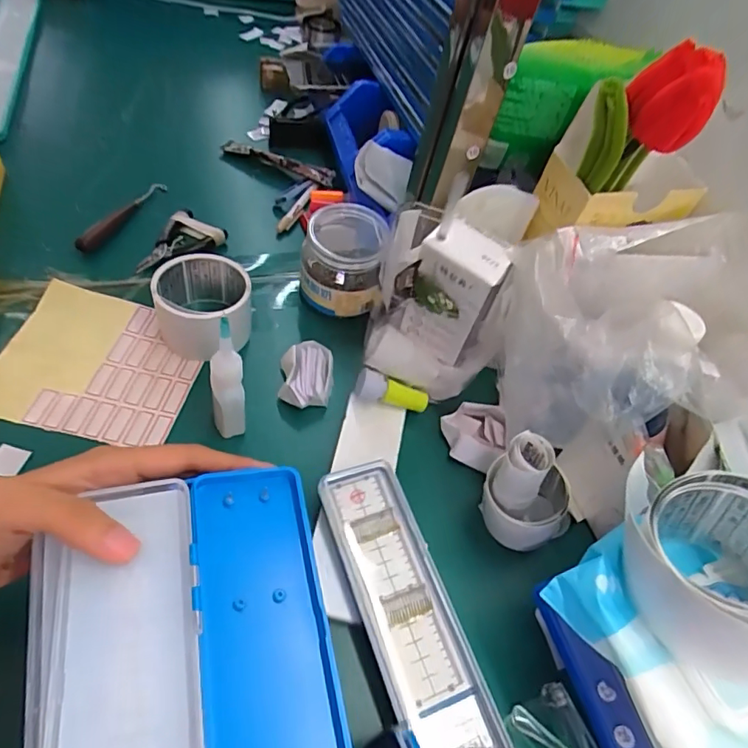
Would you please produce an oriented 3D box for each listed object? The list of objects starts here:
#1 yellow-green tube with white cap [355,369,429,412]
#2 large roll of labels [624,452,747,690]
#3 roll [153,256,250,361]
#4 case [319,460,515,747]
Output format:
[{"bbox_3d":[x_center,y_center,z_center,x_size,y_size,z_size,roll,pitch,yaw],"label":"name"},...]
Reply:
[{"bbox_3d":[0.015,0.015,0.420,0.060,0.015,0.017,19,52,-7],"label":"yellow-green tube with white cap"},{"bbox_3d":[0.171,0.088,0.239,0.096,0.050,0.091,6,52,-7],"label":"large roll of labels"},{"bbox_3d":[-0.142,-0.059,0.431,0.077,0.049,0.075,-9,55,-18],"label":"roll"},{"bbox_3d":[0.064,0.241,0.267,0.055,0.036,0.421,-12,56,-20],"label":"case"}]

